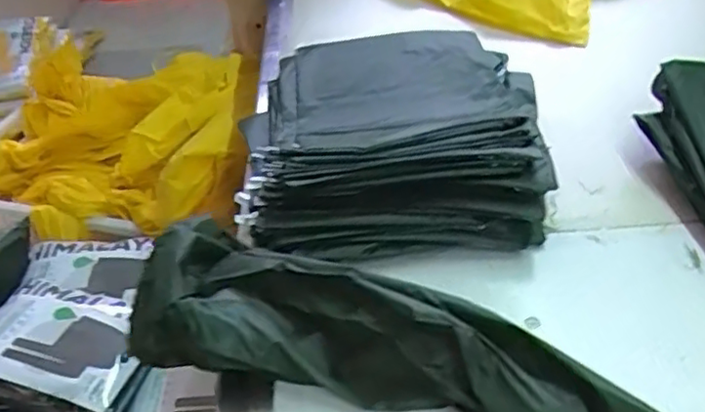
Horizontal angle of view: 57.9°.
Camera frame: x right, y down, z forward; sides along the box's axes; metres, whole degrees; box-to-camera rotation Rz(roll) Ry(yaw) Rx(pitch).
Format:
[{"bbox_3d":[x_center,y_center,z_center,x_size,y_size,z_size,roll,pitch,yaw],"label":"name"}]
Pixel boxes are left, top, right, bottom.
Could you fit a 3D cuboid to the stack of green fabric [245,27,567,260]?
[{"bbox_3d":[0.053,-0.122,0.817,0.377,0.082,0.450,-5,39,-3],"label":"stack of green fabric"}]

